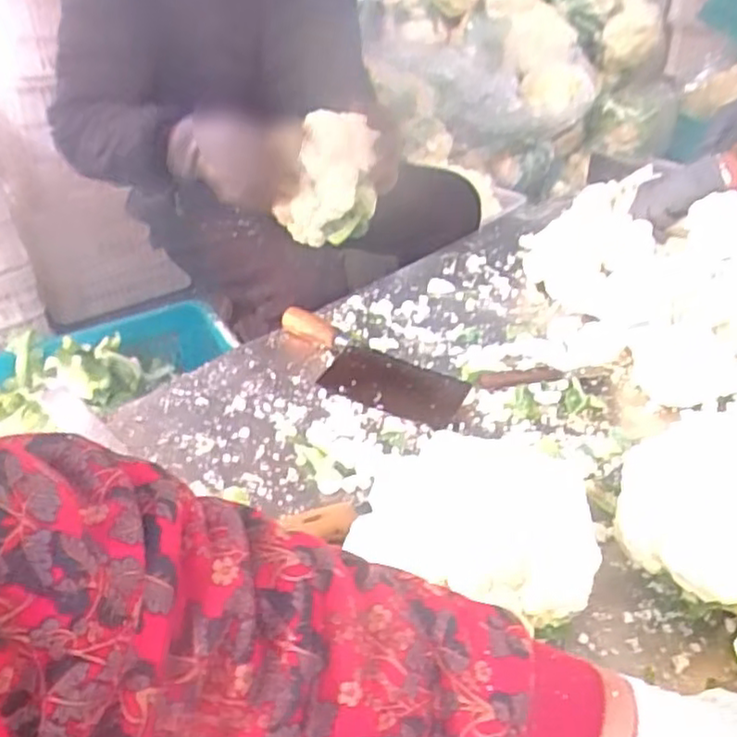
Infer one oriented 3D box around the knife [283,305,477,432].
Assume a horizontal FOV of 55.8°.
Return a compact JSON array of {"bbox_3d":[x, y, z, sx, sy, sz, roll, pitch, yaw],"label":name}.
[{"bbox_3d":[-0.010,-0.003,0.850,0.261,0.035,0.098,21,42,27],"label":"knife"}]

